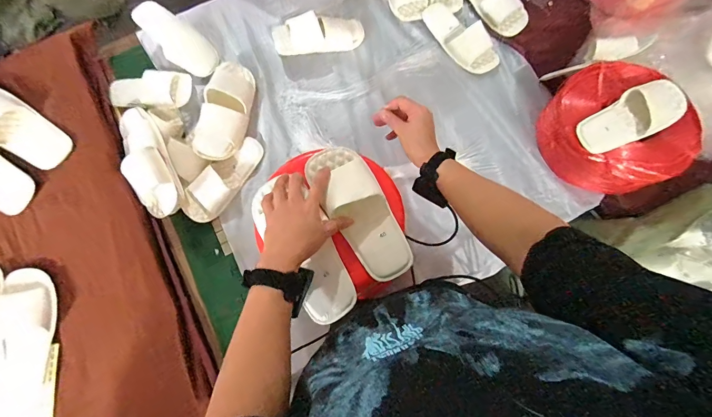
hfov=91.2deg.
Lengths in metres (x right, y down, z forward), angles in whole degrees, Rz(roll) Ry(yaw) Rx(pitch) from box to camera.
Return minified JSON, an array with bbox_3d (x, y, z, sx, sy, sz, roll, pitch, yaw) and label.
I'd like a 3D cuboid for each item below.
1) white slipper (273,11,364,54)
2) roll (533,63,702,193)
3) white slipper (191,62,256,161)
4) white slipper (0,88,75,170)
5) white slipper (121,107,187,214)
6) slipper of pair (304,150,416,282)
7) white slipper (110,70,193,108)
[{"bbox_3d":[-0.098,-0.464,0.930,0.242,0.059,0.109,-10,77,-1],"label":"white slipper"},{"bbox_3d":[0.598,-0.179,0.826,0.254,0.150,0.292,-40,79,-7],"label":"roll"},{"bbox_3d":[-0.324,-0.250,0.866,0.109,0.087,0.272,6,78,3],"label":"white slipper"},{"bbox_3d":[-0.769,-0.179,0.781,0.264,0.038,0.113,34,81,8],"label":"white slipper"},{"bbox_3d":[-0.482,-0.107,0.809,0.092,0.084,0.265,-24,78,-4],"label":"white slipper"},{"bbox_3d":[0.009,-0.003,0.545,0.088,0.051,0.230,-28,81,-5],"label":"slipper of pair"},{"bbox_3d":[-0.530,-0.307,0.913,0.207,0.060,0.095,-1,77,1],"label":"white slipper"}]

